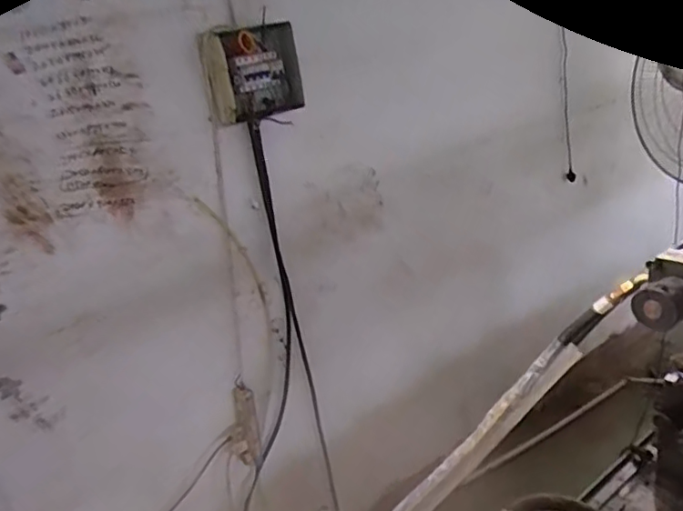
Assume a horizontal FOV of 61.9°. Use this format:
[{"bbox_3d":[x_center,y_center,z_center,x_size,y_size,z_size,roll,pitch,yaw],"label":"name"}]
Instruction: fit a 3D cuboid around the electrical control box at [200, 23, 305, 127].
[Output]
[{"bbox_3d":[-0.203,-0.433,1.355,0.235,0.207,0.068,-24,23,-33],"label":"electrical control box"}]

